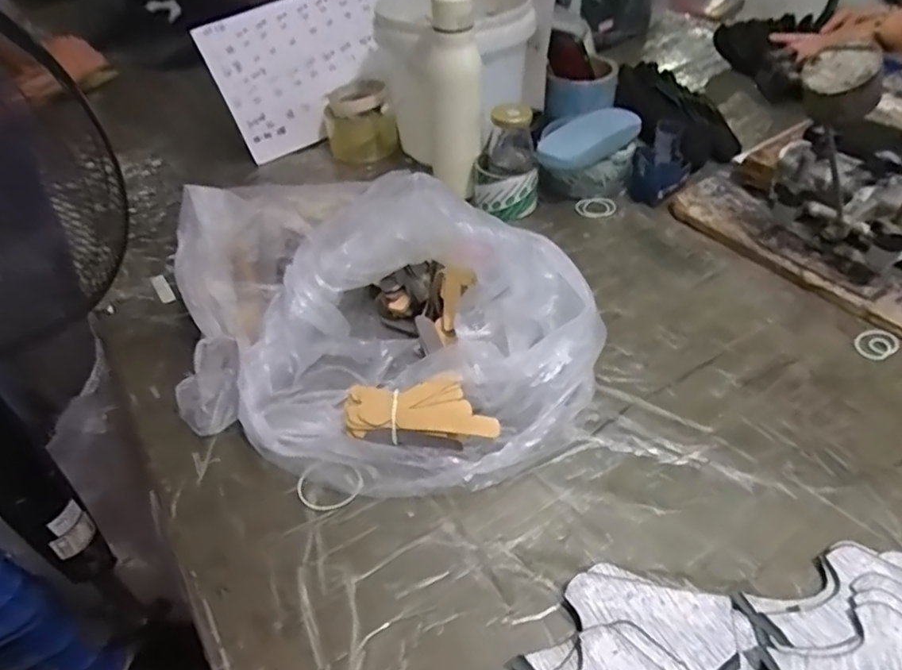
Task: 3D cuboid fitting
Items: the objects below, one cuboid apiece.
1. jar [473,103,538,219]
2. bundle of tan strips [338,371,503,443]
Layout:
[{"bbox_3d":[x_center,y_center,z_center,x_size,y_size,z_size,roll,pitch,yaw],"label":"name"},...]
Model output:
[{"bbox_3d":[0.070,-0.218,0.744,0.079,0.119,0.095,6,43,10],"label":"jar"},{"bbox_3d":[-0.028,0.063,0.507,0.132,0.017,0.056,-4,60,8],"label":"bundle of tan strips"}]

